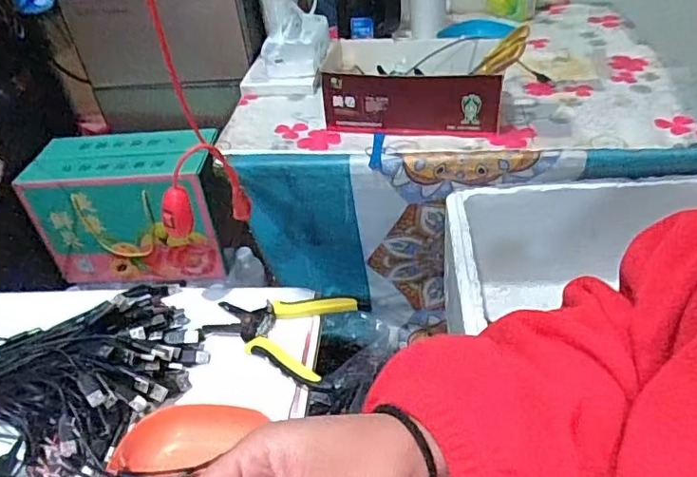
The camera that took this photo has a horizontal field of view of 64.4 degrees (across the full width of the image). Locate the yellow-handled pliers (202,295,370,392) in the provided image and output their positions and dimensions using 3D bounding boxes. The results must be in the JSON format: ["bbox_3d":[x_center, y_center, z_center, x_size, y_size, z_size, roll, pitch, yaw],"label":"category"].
[{"bbox_3d":[-0.070,0.088,0.563,0.149,0.013,0.108,13,43,21],"label":"yellow-handled pliers"}]

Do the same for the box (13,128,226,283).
[{"bbox_3d":[-0.400,-0.057,1.053,0.323,0.238,0.146,-3,40,4],"label":"box"}]

